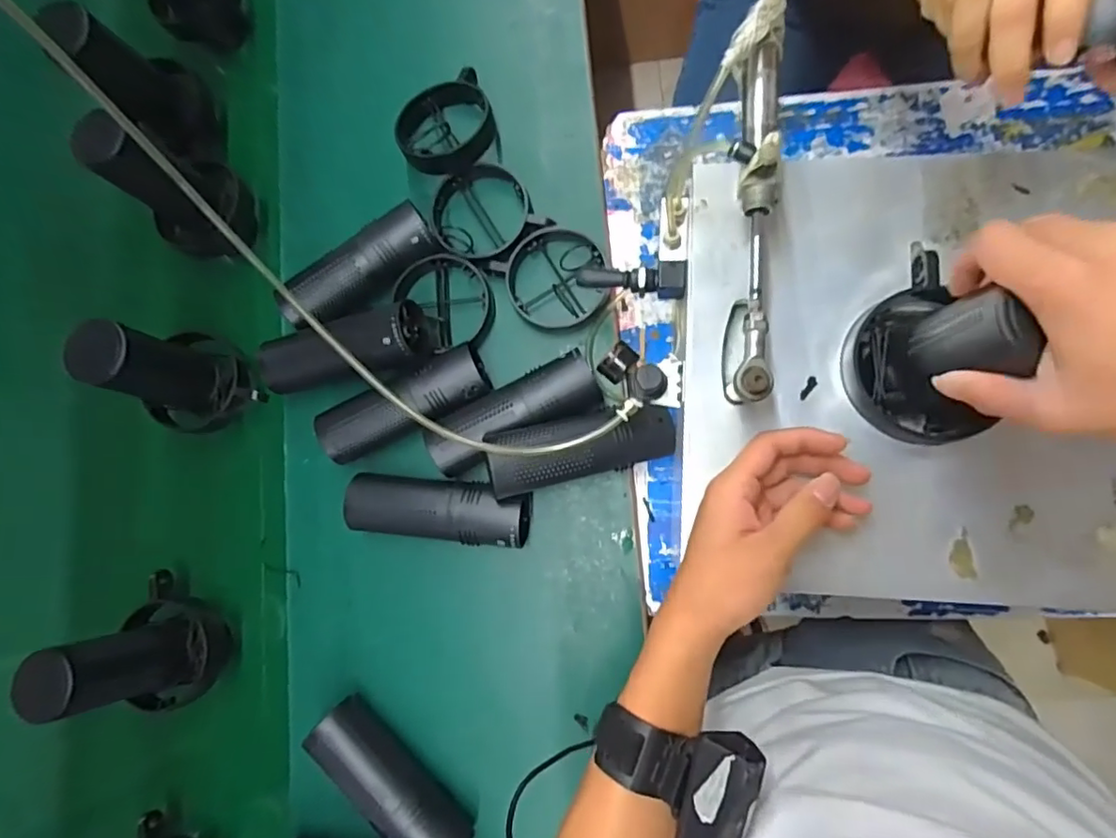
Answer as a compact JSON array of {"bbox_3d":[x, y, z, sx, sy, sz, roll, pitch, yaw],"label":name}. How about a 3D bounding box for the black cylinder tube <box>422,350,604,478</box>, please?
[{"bbox_3d":[-0.041,-0.004,0.530,0.164,0.053,0.057,-27,80,4],"label":"black cylinder tube"}]

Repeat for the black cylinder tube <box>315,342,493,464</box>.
[{"bbox_3d":[-0.144,-0.012,0.552,0.162,0.067,0.058,-21,80,5],"label":"black cylinder tube"}]

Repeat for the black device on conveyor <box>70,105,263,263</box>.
[{"bbox_3d":[-0.370,-0.219,0.559,0.077,0.148,0.089,24,86,10],"label":"black device on conveyor"}]

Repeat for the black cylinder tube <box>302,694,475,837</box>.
[{"bbox_3d":[-0.145,0.319,0.503,0.163,0.047,0.049,38,89,11],"label":"black cylinder tube"}]

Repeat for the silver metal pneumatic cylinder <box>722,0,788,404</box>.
[{"bbox_3d":[0.116,-0.130,0.345,0.030,0.042,0.237,2,83,8],"label":"silver metal pneumatic cylinder"}]

